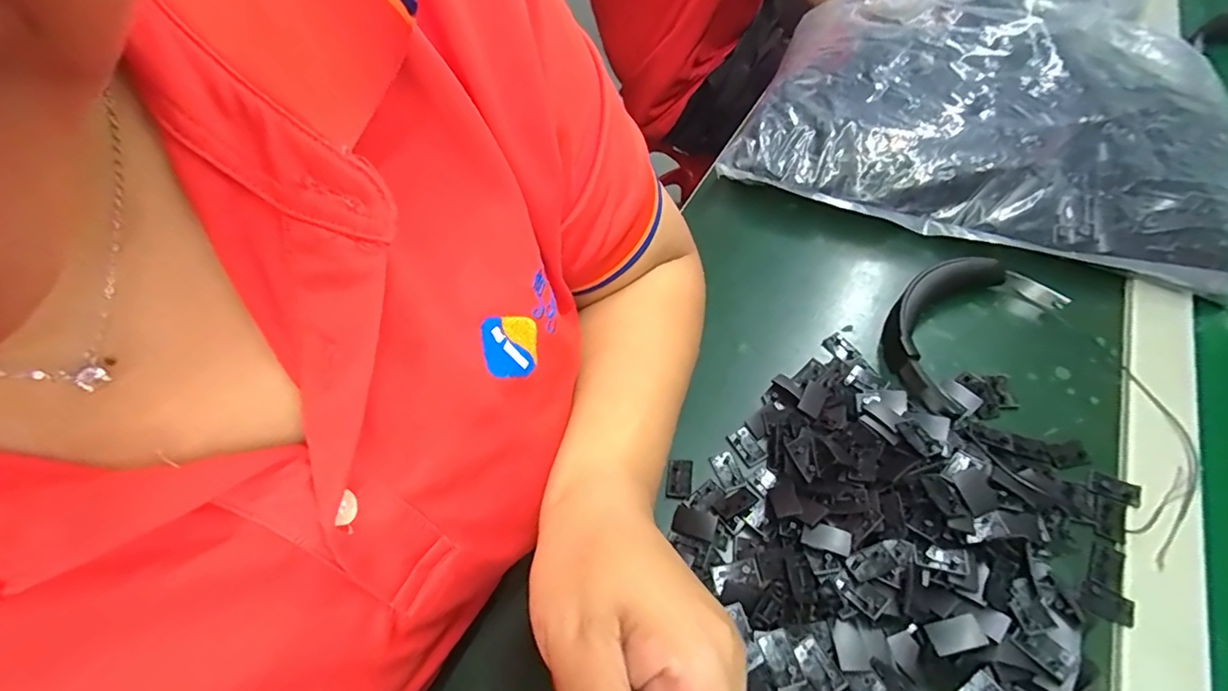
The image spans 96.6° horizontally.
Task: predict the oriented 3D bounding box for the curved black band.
[{"bbox_3d":[0.249,-0.014,0.394,0.157,0.031,0.086,-39,63,-23],"label":"curved black band"}]

